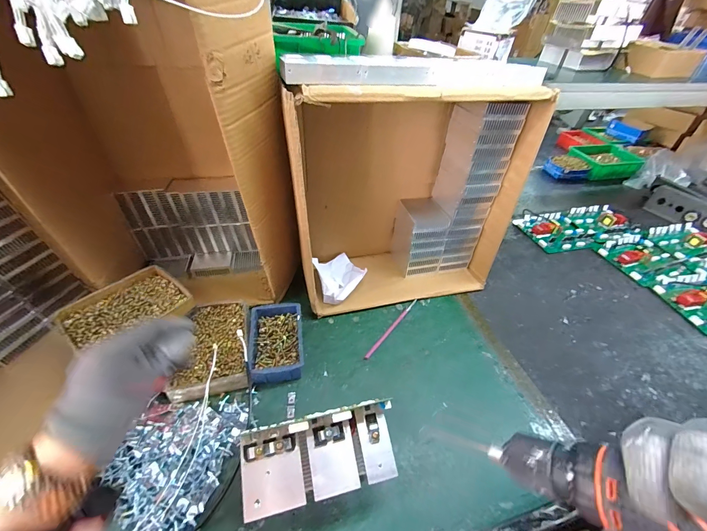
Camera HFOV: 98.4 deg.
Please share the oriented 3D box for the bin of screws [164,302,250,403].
[{"bbox_3d":[-0.255,0.145,0.560,0.126,0.053,0.183,-7,45,-12],"label":"bin of screws"}]

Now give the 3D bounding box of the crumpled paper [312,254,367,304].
[{"bbox_3d":[-0.035,0.021,0.695,0.106,0.061,0.136,-15,47,-19],"label":"crumpled paper"}]

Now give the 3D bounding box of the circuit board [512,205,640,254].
[{"bbox_3d":[0.700,-0.121,0.955,0.367,0.036,0.180,-4,44,-9],"label":"circuit board"}]

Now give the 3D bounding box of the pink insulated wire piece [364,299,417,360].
[{"bbox_3d":[0.081,0.130,0.639,0.010,0.012,0.183,31,49,25],"label":"pink insulated wire piece"}]

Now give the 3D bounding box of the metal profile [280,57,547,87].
[{"bbox_3d":[0.107,-0.284,0.451,0.416,0.029,0.039,-8,45,-13],"label":"metal profile"}]

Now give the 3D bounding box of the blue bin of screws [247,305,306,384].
[{"bbox_3d":[-0.144,0.143,0.578,0.096,0.052,0.157,-4,44,-10],"label":"blue bin of screws"}]

